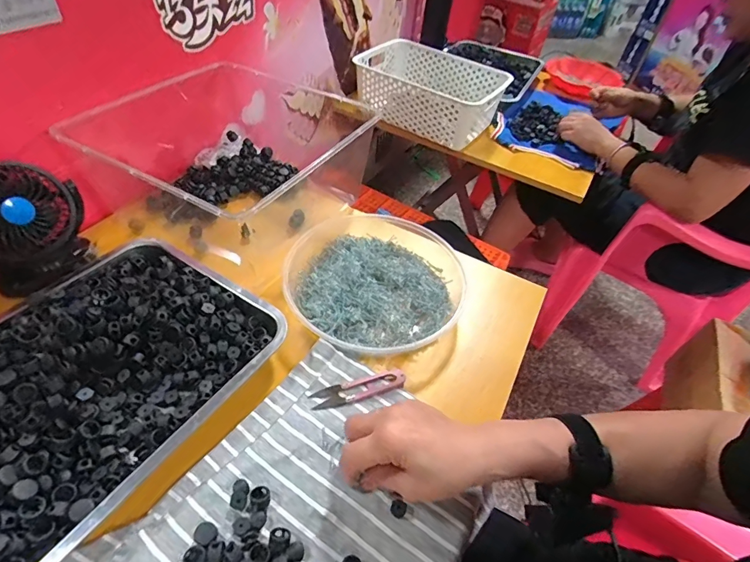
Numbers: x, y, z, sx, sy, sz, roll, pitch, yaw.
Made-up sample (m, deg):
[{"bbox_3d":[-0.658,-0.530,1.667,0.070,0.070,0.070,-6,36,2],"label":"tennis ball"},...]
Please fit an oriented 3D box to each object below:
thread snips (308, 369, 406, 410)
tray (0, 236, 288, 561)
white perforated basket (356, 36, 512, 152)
[{"bbox_3d":[-0.017,0.114,0.447,0.100,0.009,0.026,-12,50,-18],"label":"thread snips"},{"bbox_3d":[-0.287,0.093,0.401,0.258,0.054,0.342,30,50,19],"label":"tray"},{"bbox_3d":[0.115,-0.429,0.951,0.308,0.105,0.217,32,51,21],"label":"white perforated basket"}]

